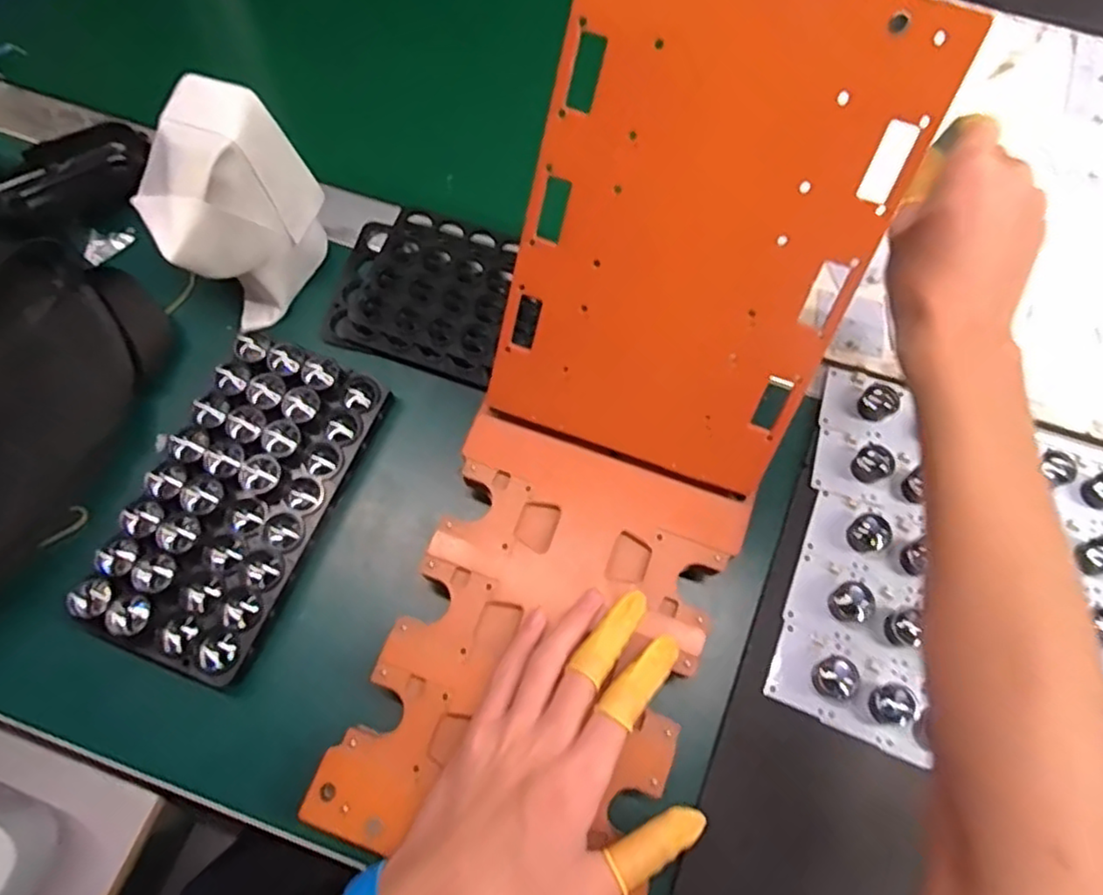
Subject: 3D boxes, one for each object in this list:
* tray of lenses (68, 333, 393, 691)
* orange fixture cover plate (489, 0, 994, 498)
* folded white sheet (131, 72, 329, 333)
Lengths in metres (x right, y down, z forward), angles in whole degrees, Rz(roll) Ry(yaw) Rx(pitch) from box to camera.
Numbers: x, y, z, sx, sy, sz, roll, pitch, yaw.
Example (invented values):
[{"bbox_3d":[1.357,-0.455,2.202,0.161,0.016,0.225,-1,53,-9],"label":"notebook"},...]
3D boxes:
[{"bbox_3d":[-0.183,0.030,0.392,0.095,0.041,0.188,22,71,6],"label":"tray of lenses"},{"bbox_3d":[0.066,-0.093,0.317,0.155,0.231,0.008,19,31,4],"label":"orange fixture cover plate"},{"bbox_3d":[-0.195,-0.148,0.397,0.067,0.101,0.103,33,72,9],"label":"folded white sheet"}]

